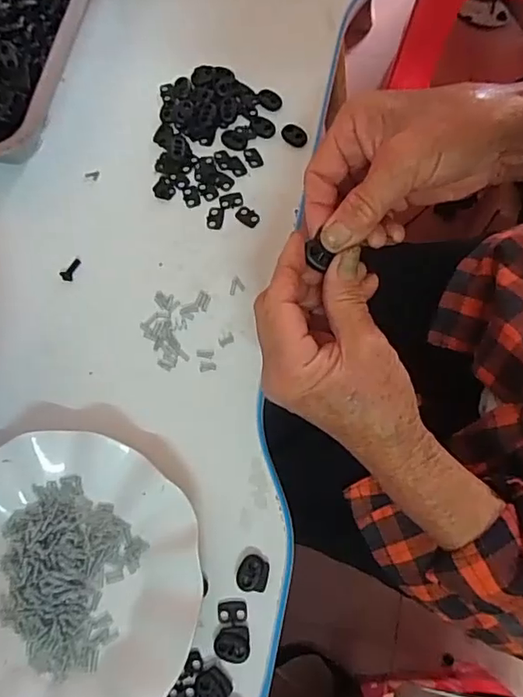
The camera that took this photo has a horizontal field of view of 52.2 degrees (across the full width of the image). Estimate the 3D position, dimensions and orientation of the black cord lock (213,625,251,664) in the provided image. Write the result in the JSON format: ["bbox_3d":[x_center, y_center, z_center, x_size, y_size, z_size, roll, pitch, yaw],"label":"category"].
[{"bbox_3d":[-0.018,0.178,0.321,0.021,0.004,0.019,-3,73,2],"label":"black cord lock"}]

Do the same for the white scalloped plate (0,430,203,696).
[{"bbox_3d":[-0.129,0.145,0.328,0.177,0.020,0.175,-1,73,2],"label":"white scalloped plate"}]

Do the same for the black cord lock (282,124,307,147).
[{"bbox_3d":[0.026,-0.168,0.419,0.013,0.008,0.022,-40,75,-9],"label":"black cord lock"}]

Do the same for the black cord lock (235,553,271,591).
[{"bbox_3d":[-0.005,0.140,0.332,0.019,0.004,0.021,7,73,4],"label":"black cord lock"}]

